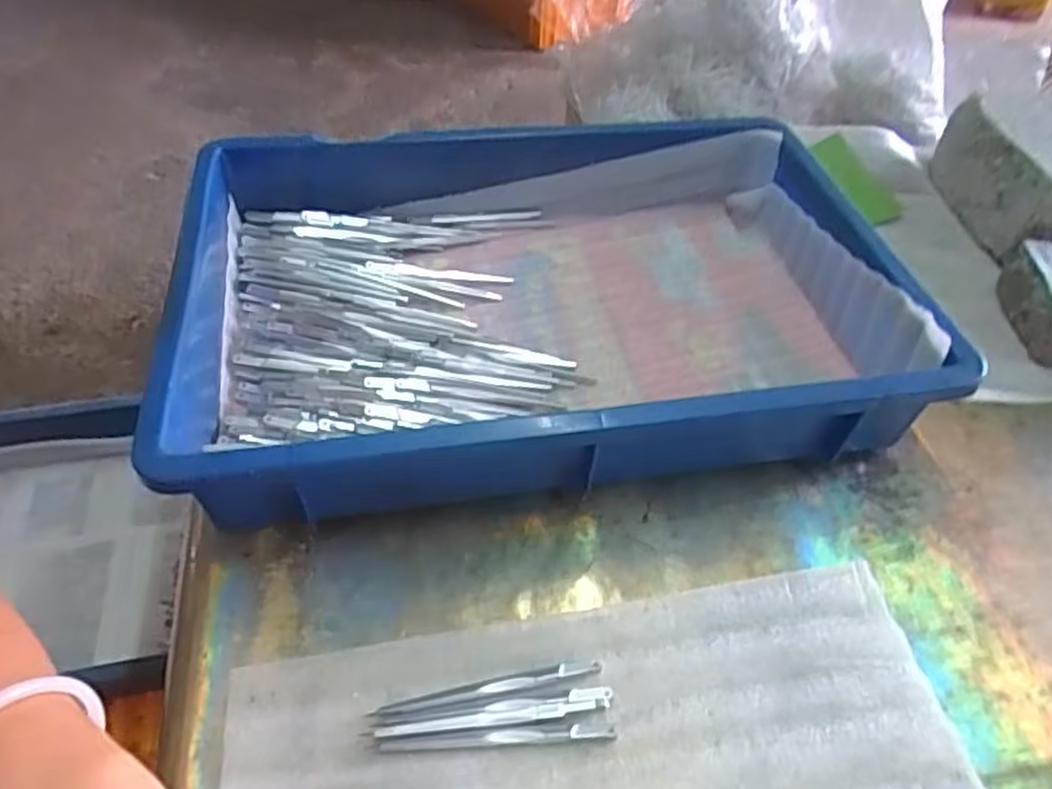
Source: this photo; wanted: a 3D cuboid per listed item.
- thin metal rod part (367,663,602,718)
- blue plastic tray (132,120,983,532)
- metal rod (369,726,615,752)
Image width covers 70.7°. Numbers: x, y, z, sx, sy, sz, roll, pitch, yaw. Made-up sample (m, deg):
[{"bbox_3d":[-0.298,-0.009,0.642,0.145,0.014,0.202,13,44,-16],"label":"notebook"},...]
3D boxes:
[{"bbox_3d":[-0.017,0.135,0.340,0.105,0.004,0.007,-7,49,-11],"label":"thin metal rod part"},{"bbox_3d":[0.003,-0.064,0.468,0.415,0.077,0.275,-5,49,-9],"label":"blue plastic tray"},{"bbox_3d":[-0.012,0.151,0.325,0.103,0.004,0.006,0,48,-5],"label":"metal rod"}]

